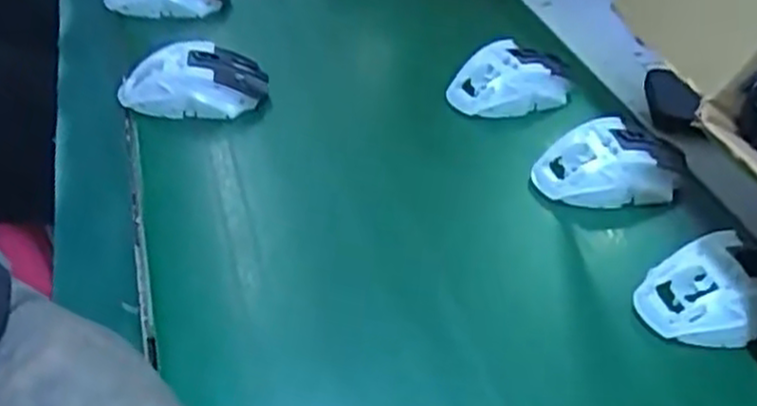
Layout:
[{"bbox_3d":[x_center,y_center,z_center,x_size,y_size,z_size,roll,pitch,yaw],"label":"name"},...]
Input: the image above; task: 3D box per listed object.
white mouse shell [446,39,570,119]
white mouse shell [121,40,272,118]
[{"bbox_3d":[0.110,-0.104,0.637,0.102,0.045,0.076,1,39,1],"label":"white mouse shell"},{"bbox_3d":[-0.147,-0.098,0.592,0.113,0.038,0.052,-7,39,-8],"label":"white mouse shell"}]

